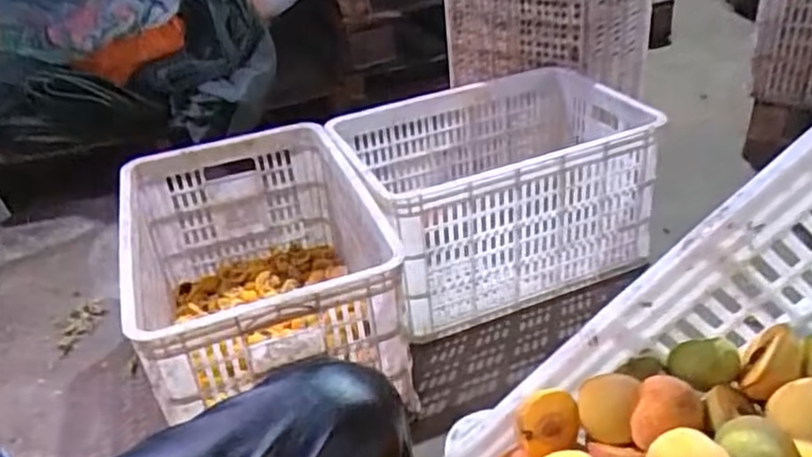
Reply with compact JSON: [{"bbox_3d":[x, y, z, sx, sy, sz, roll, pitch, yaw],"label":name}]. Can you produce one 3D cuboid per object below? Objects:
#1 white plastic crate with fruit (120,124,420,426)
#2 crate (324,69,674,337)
[{"bbox_3d":[-0.231,0.073,1.084,0.350,0.277,0.511,-16,34,-14],"label":"white plastic crate with fruit"},{"bbox_3d":[0.167,-0.072,1.270,0.537,0.290,0.363,-15,34,-13],"label":"crate"}]

